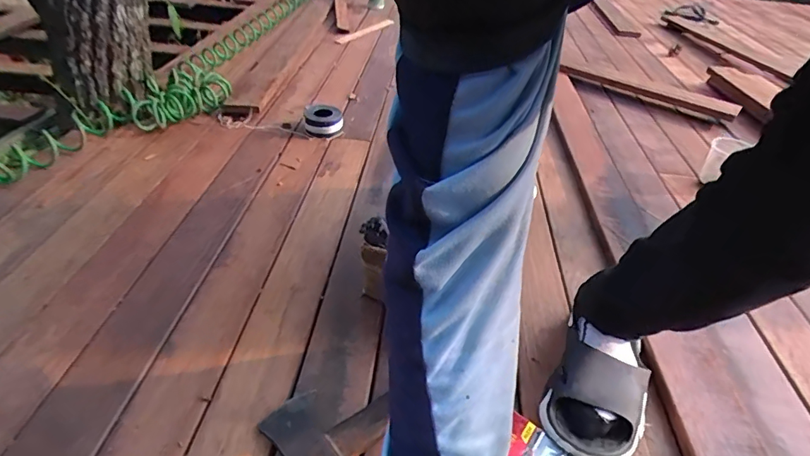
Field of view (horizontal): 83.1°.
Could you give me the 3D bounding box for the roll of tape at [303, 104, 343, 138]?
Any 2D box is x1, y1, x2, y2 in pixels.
[{"bbox_3d":[-0.188,-0.246,1.053,0.086,0.059,0.083,3,39,-2],"label":"roll of tape"}]

